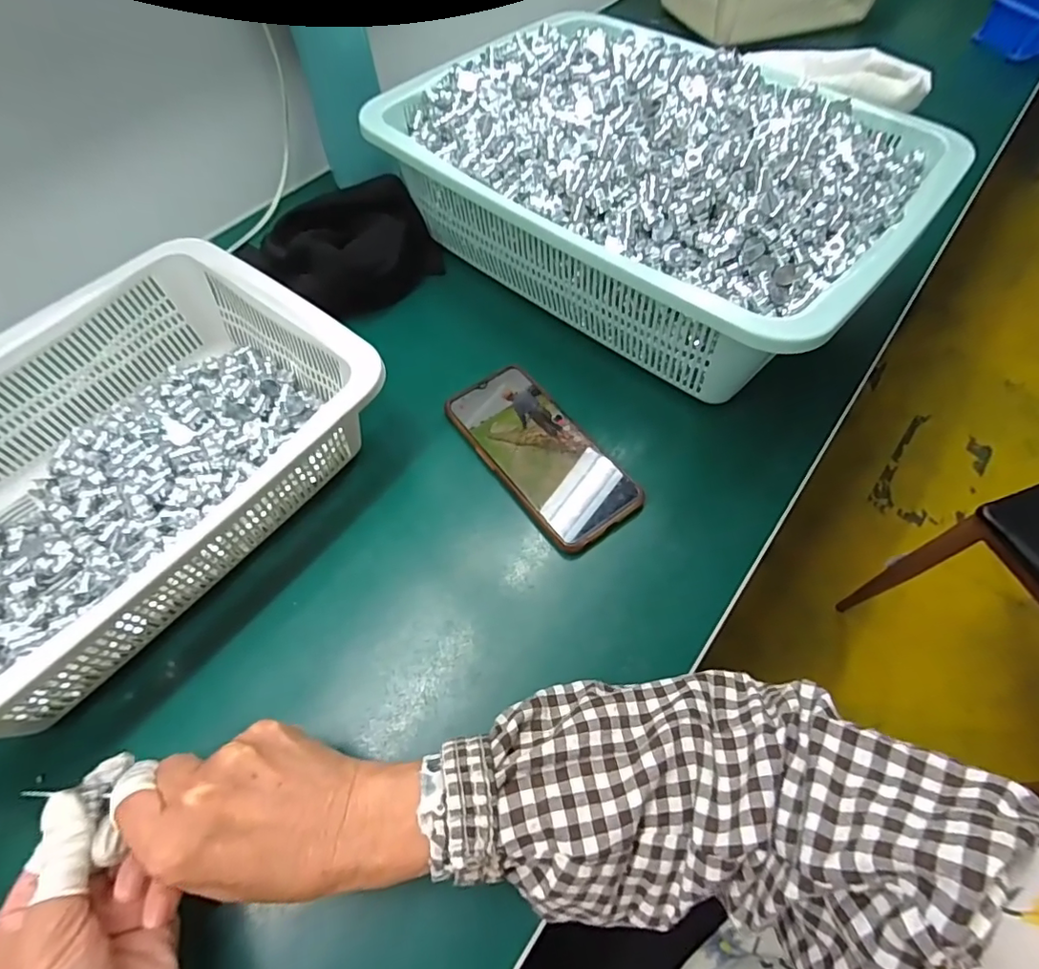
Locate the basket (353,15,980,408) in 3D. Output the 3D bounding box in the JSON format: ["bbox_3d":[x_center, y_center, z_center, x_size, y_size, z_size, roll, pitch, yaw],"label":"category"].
[{"bbox_3d":[0.113,-0.266,0.471,0.415,0.134,0.342,38,66,21],"label":"basket"}]

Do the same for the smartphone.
[{"bbox_3d":[0.015,-0.027,0.407,0.073,0.009,0.162,-31,64,-17],"label":"smartphone"}]

